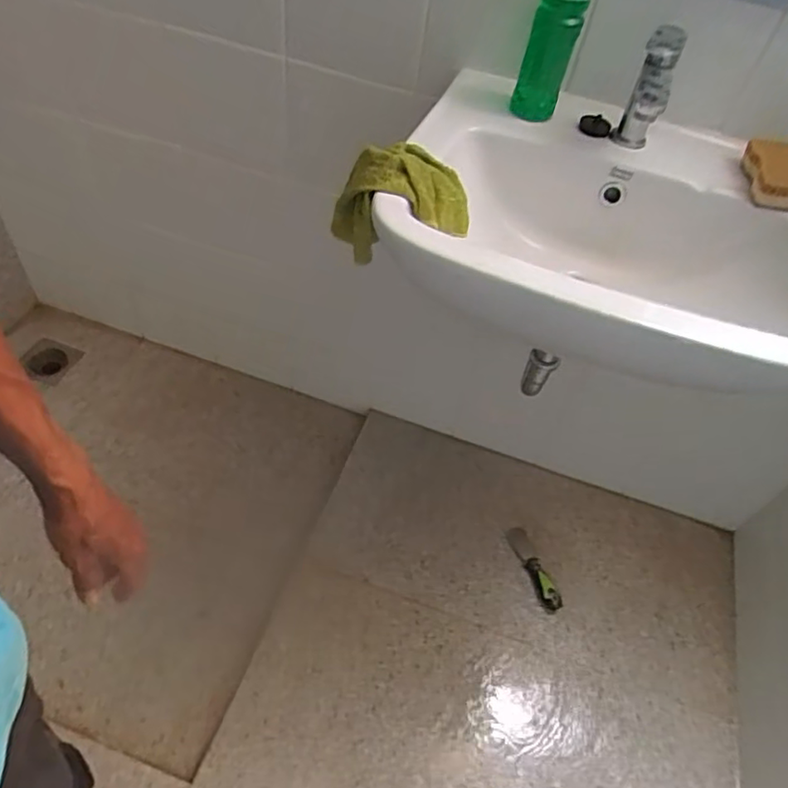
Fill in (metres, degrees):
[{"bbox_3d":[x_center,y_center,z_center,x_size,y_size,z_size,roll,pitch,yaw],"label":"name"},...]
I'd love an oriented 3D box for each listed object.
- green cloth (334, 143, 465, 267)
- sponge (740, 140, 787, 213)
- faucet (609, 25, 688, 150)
[{"bbox_3d":[0.006,-0.200,0.677,0.153,0.125,0.074,9,51,-2],"label":"green cloth"},{"bbox_3d":[0.455,-0.261,0.730,0.075,0.038,0.105,10,50,2],"label":"sponge"},{"bbox_3d":[0.279,-0.325,0.703,0.045,0.132,0.121,21,51,11],"label":"faucet"}]

